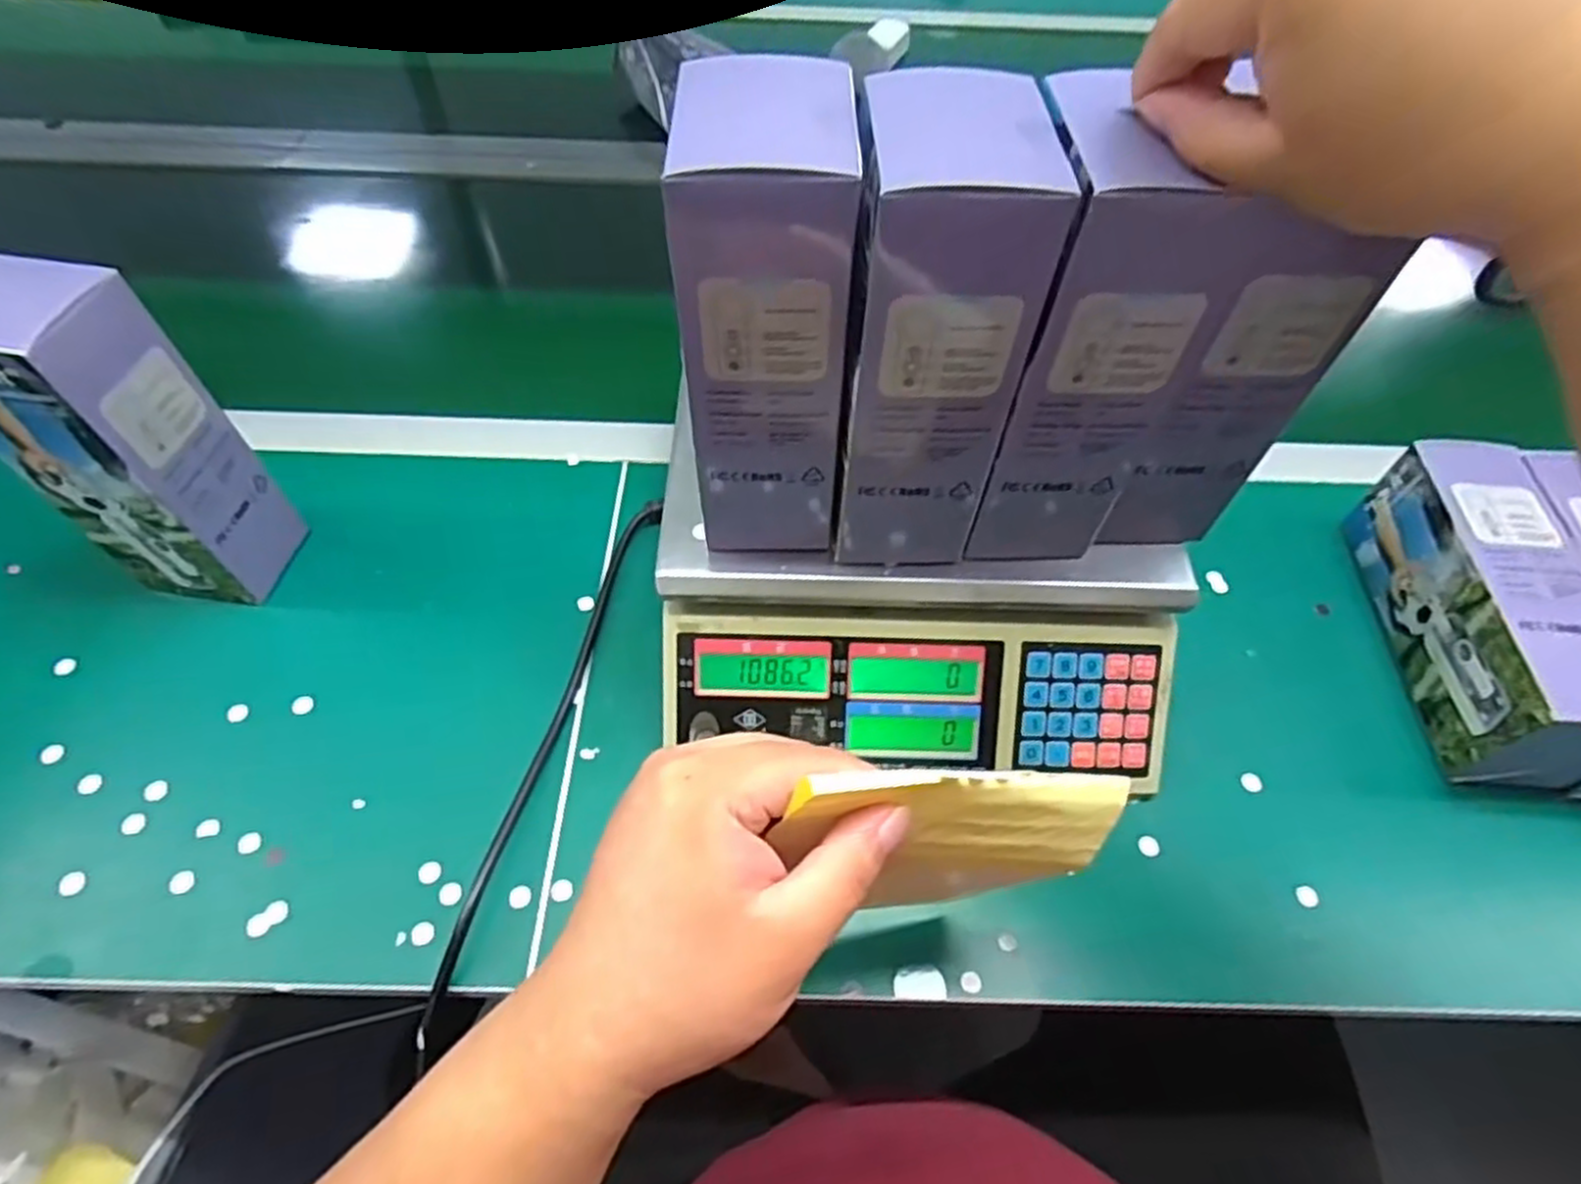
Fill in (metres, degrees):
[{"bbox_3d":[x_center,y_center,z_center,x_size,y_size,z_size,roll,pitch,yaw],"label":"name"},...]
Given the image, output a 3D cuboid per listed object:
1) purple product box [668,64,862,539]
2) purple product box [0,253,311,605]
[{"bbox_3d":[-0.008,-0.106,0.347,0.066,0.197,0.072,4,55,1],"label":"purple product box"},{"bbox_3d":[-0.366,-0.074,0.439,0.090,0.207,0.068,4,55,1],"label":"purple product box"}]

